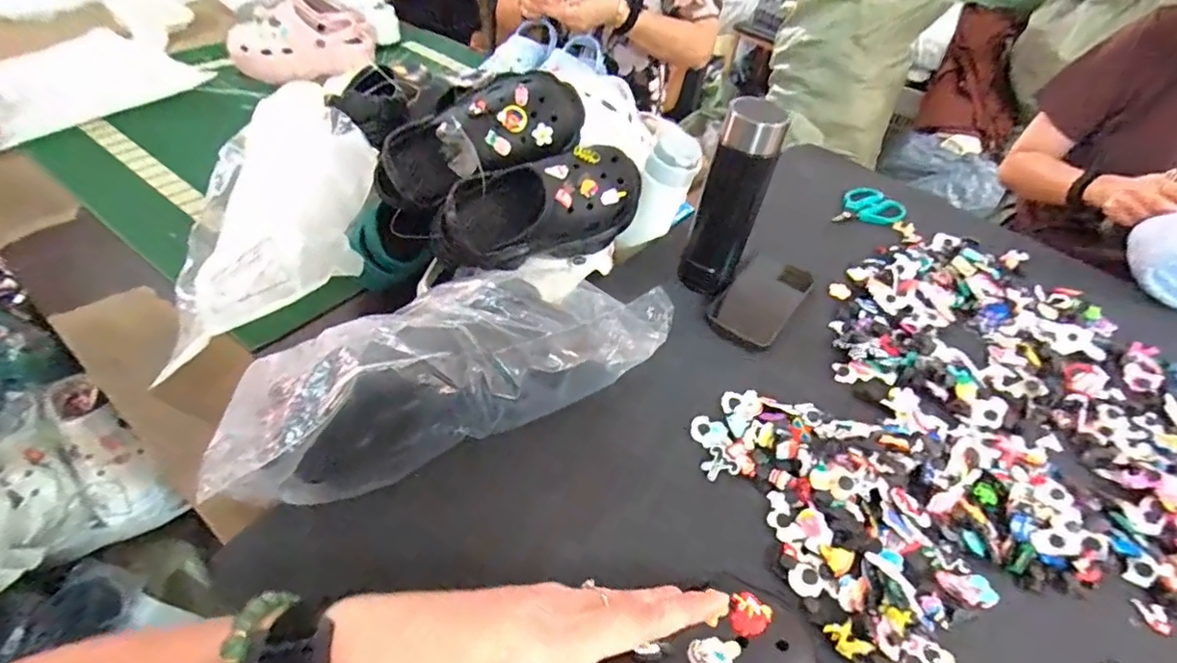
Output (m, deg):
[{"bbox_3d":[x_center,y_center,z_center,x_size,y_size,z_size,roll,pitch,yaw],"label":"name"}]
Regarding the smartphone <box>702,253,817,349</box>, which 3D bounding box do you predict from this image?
[{"bbox_3d":[0.212,-0.044,0.667,0.080,0.010,0.146,30,49,21],"label":"smartphone"}]

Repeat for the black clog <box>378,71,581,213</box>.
[{"bbox_3d":[-0.123,-0.220,0.640,0.249,0.085,0.118,-27,52,-8],"label":"black clog"}]

